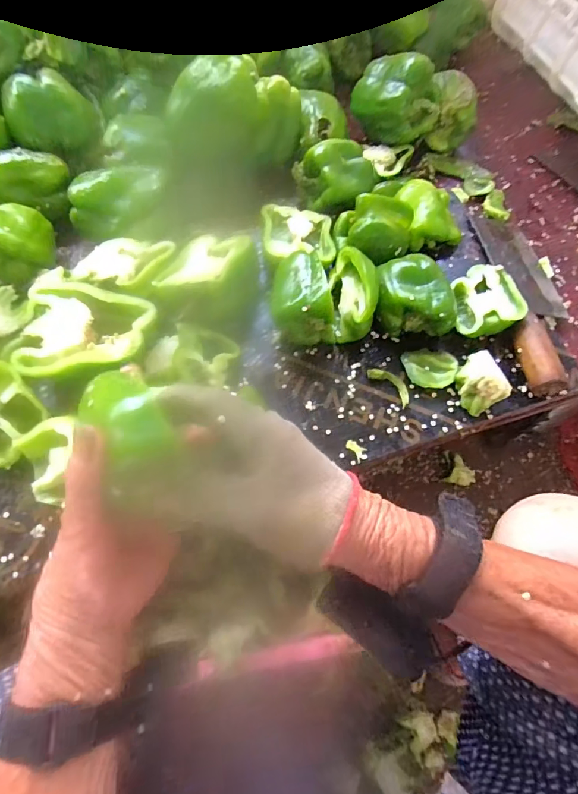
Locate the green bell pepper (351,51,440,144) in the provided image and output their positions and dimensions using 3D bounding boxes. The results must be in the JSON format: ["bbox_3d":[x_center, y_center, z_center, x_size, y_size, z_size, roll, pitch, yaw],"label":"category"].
[{"bbox_3d":[0.139,-0.388,0.559,0.114,0.075,0.088,14,63,4],"label":"green bell pepper"}]

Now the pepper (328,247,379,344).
[{"bbox_3d":[0.062,-0.098,0.429,0.033,0.065,0.075,-4,64,-6],"label":"pepper"}]

